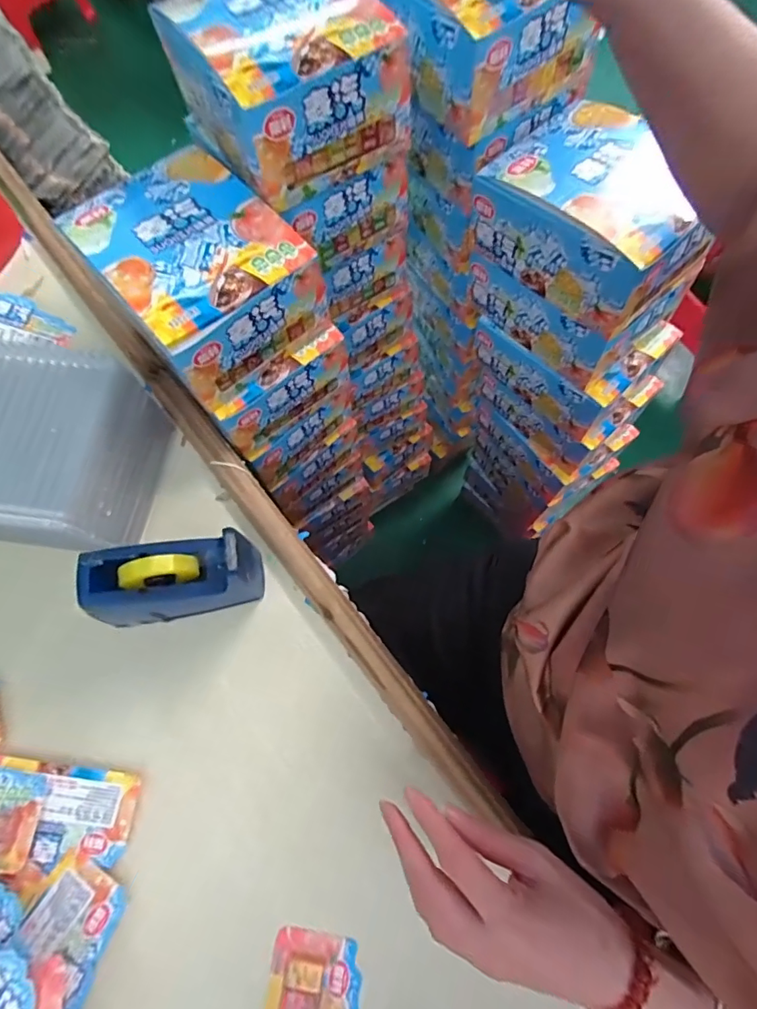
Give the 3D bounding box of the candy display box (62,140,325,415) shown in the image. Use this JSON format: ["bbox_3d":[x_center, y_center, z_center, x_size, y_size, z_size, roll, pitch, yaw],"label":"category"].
[{"bbox_3d":[-0.168,-0.217,0.439,0.153,0.084,0.190,-39,74,-14],"label":"candy display box"}]

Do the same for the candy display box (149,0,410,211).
[{"bbox_3d":[-0.088,-0.390,0.425,0.153,0.093,0.188,-31,72,-12],"label":"candy display box"}]

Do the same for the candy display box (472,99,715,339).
[{"bbox_3d":[0.211,-0.290,0.478,0.128,0.103,0.207,-37,73,-13],"label":"candy display box"}]

